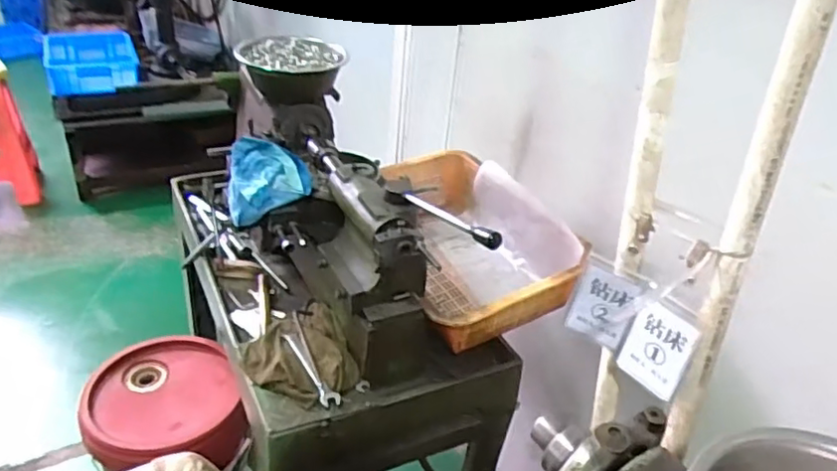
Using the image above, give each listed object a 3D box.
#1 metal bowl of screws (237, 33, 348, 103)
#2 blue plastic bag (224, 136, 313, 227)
[{"bbox_3d":[-0.199,-0.263,1.012,0.156,0.075,0.118,11,32,9],"label":"metal bowl of screws"},{"bbox_3d":[-0.210,-0.079,0.902,0.111,0.066,0.129,1,32,-7],"label":"blue plastic bag"}]

